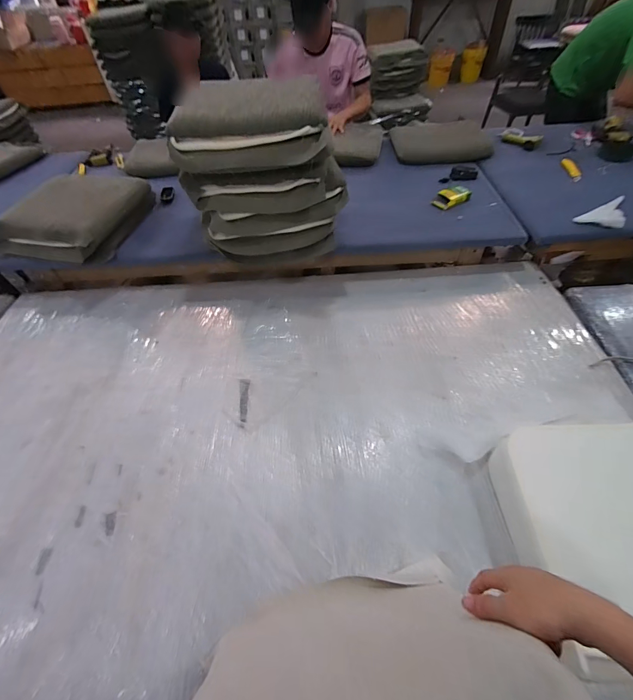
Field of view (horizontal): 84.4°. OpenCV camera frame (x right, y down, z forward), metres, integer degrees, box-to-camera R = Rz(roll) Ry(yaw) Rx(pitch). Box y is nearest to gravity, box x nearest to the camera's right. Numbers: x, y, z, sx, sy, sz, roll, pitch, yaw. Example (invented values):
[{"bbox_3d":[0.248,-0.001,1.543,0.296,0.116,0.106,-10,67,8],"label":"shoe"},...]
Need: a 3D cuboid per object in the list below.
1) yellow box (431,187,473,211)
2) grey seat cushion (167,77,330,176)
[{"bbox_3d":[0.535,-0.606,1.383,0.139,0.047,0.082,-19,52,-11],"label":"yellow box"},{"bbox_3d":[-0.188,-0.664,1.027,0.434,0.148,0.305,-4,51,1],"label":"grey seat cushion"}]

